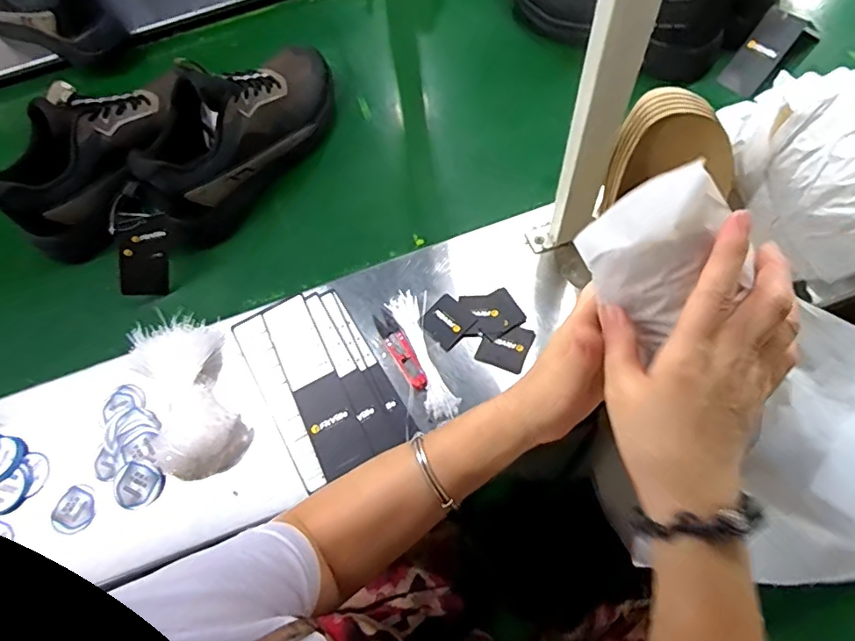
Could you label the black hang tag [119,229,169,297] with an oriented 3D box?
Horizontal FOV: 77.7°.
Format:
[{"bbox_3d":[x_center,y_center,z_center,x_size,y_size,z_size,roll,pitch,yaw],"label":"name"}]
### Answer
[{"bbox_3d":[-0.340,-0.068,0.640,0.051,0.088,0.009,-6,40,-37],"label":"black hang tag"}]

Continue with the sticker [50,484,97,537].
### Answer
[{"bbox_3d":[-0.356,0.193,0.538,0.044,0.010,0.047,-1,66,2],"label":"sticker"}]

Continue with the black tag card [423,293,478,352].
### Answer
[{"bbox_3d":[0.022,0.001,0.589,0.049,0.004,0.050,41,74,18],"label":"black tag card"}]

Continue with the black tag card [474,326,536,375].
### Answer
[{"bbox_3d":[0.084,0.027,0.572,0.052,0.005,0.050,20,69,11],"label":"black tag card"}]

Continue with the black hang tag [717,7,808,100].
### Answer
[{"bbox_3d":[0.450,-0.359,0.715,0.057,0.005,0.104,48,121,26],"label":"black hang tag"}]

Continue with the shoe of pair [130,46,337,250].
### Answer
[{"bbox_3d":[-0.241,-0.245,0.674,0.103,0.152,0.299,32,71,15],"label":"shoe of pair"}]

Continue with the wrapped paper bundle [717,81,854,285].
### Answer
[{"bbox_3d":[0.361,-0.134,0.494,0.096,0.094,0.197,-12,66,-3],"label":"wrapped paper bundle"}]

